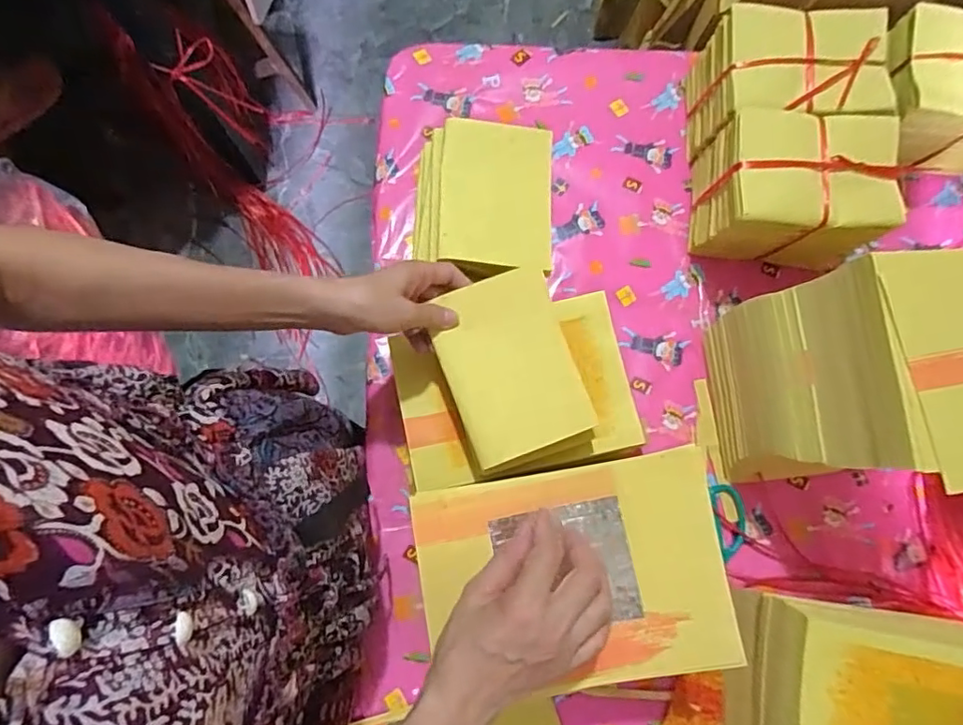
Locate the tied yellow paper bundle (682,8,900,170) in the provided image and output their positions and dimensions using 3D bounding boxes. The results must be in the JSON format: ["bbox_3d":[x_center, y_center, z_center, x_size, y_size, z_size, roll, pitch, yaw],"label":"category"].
[{"bbox_3d":[0.344,-0.309,0.652,0.173,0.126,0.129,2,79,0],"label":"tied yellow paper bundle"}]

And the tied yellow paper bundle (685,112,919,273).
[{"bbox_3d":[0.338,-0.187,0.630,0.169,0.130,0.122,7,79,1],"label":"tied yellow paper bundle"}]

